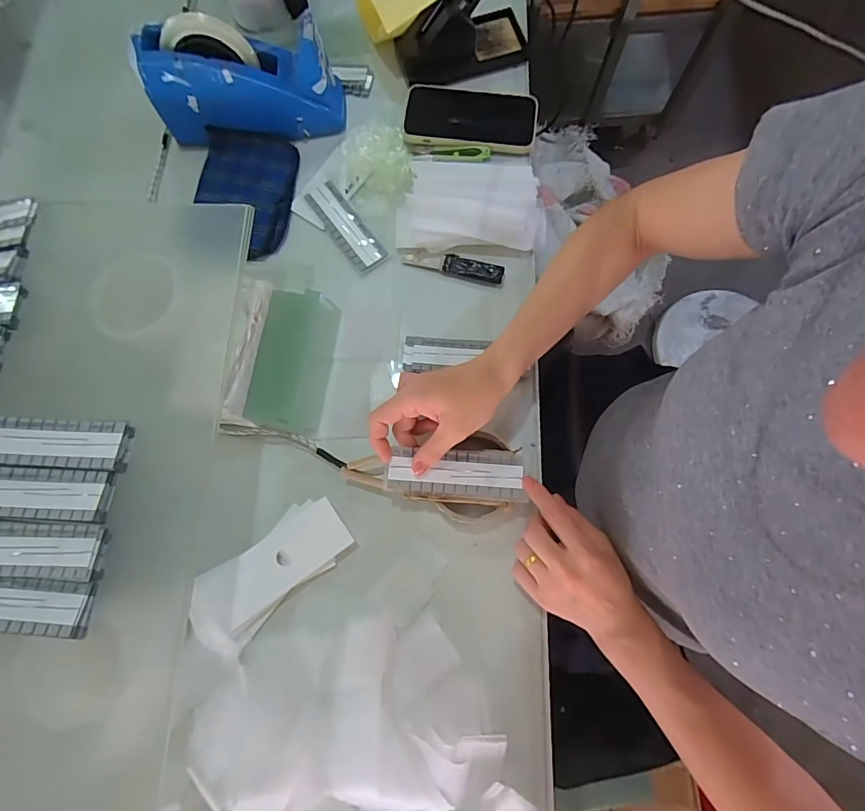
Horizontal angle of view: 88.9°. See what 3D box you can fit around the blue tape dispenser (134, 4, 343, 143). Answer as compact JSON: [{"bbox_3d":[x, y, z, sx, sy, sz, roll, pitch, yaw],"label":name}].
[{"bbox_3d":[-0.219,-0.378,0.513,0.213,0.107,0.063,-6,76,-1],"label":"blue tape dispenser"}]

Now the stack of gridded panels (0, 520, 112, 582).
[{"bbox_3d":[-0.329,0.114,0.349,0.132,0.009,0.042,3,76,2],"label":"stack of gridded panels"}]

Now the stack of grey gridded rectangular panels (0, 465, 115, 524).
[{"bbox_3d":[-0.329,0.071,0.358,0.129,0.008,0.040,3,76,2],"label":"stack of grey gridded rectangular panels"}]

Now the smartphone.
[{"bbox_3d":[0.046,-0.357,0.547,0.163,0.012,0.086,6,76,2],"label":"smartphone"}]

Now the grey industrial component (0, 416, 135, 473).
[{"bbox_3d":[-0.321,0.031,0.371,0.129,0.011,0.040,4,76,2],"label":"grey industrial component"}]

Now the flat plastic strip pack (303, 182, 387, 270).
[{"bbox_3d":[-0.103,-0.214,0.523,0.039,0.010,0.128,-35,78,-8],"label":"flat plastic strip pack"}]

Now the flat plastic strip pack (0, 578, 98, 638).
[{"bbox_3d":[-0.331,0.154,0.339,0.133,0.009,0.039,2,76,1],"label":"flat plastic strip pack"}]

